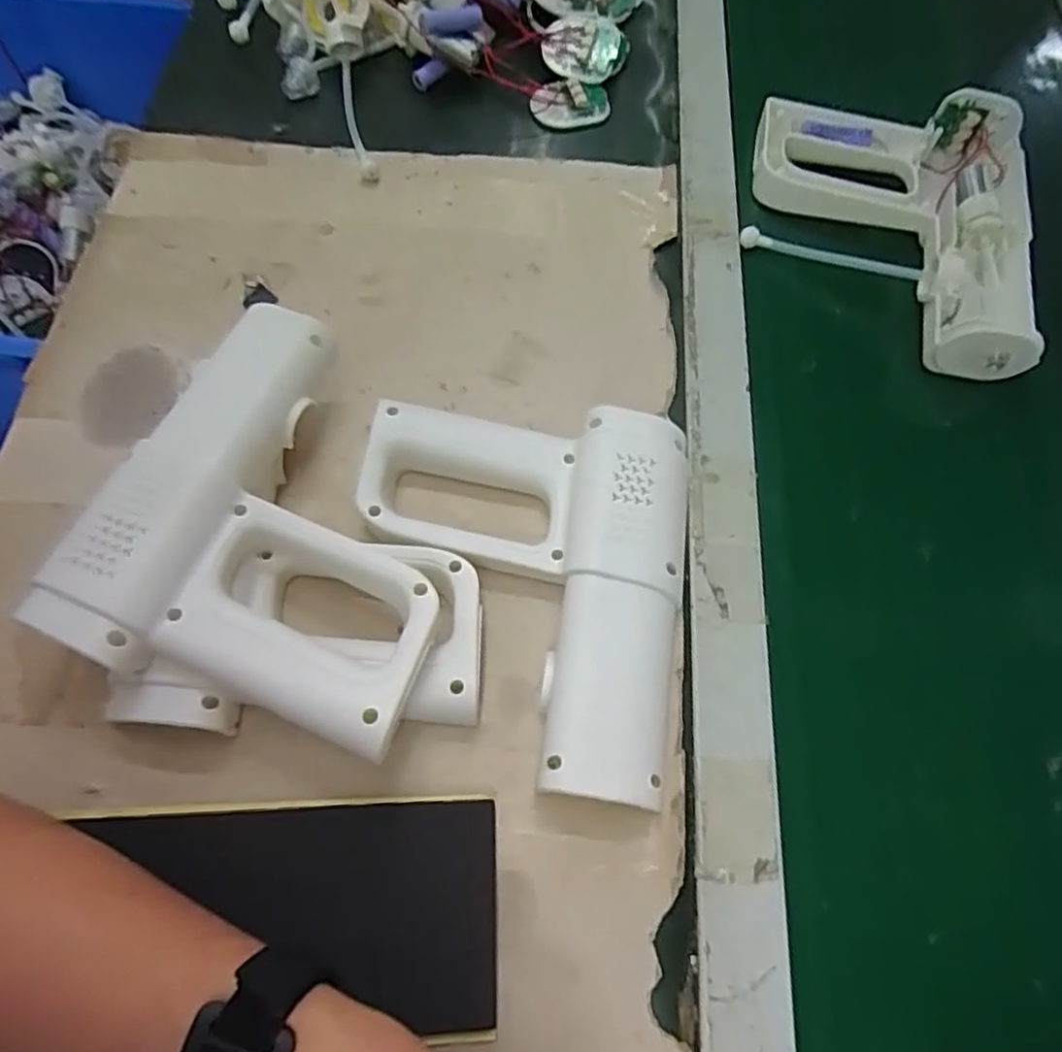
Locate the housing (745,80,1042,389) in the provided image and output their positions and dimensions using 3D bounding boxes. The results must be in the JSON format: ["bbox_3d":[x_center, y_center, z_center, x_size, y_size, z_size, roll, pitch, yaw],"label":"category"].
[{"bbox_3d":[0.240,-0.207,0.467,0.171,0.037,0.205,8,67,2],"label":"housing"}]

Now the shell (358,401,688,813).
[{"bbox_3d":[-0.007,0.030,0.363,0.169,0.033,0.199,4,67,1],"label":"shell"}]

